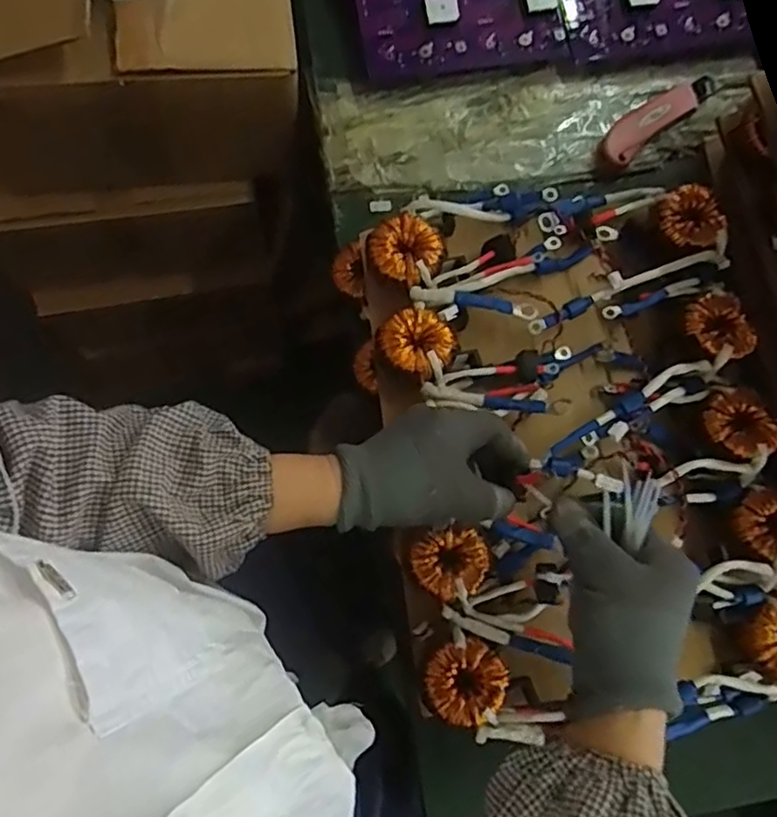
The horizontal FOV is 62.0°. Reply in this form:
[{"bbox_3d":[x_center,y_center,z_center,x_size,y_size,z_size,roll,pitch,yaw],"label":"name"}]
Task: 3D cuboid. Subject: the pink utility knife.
[{"bbox_3d":[0.266,-0.290,0.639,0.150,0.018,0.036,-40,81,-9],"label":"pink utility knife"}]

